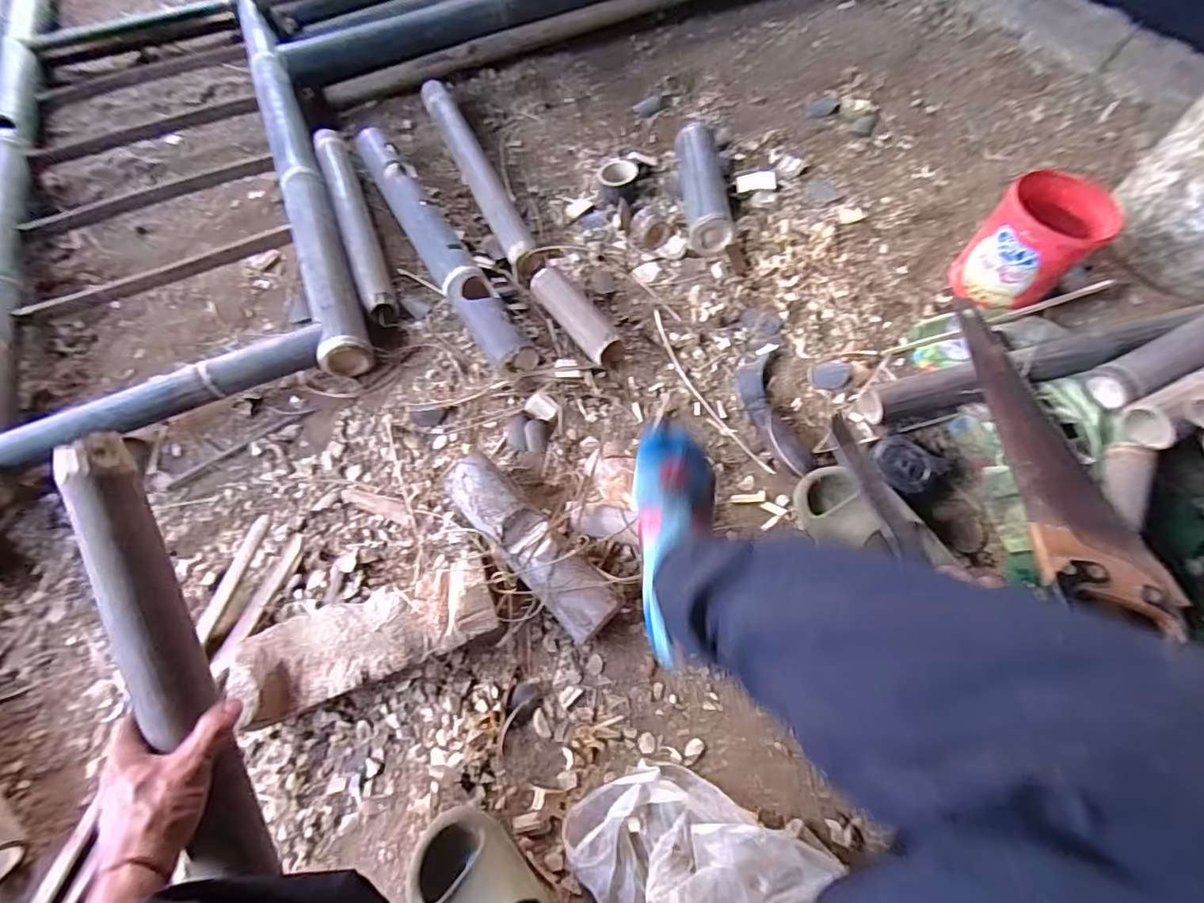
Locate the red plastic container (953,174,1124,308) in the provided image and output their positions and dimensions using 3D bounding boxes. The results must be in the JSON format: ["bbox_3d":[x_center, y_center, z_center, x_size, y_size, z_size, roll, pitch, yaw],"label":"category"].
[{"bbox_3d":[0.630,-0.303,0.801,0.144,0.152,0.138,40,72,20],"label":"red plastic container"}]

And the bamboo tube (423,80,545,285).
[{"bbox_3d":[-0.241,-0.537,1.040,0.053,0.055,0.567,-24,65,-9],"label":"bamboo tube"}]

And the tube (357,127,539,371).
[{"bbox_3d":[-0.293,-0.374,0.944,0.069,0.068,0.642,-30,66,-11],"label":"tube"}]

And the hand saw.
[{"bbox_3d":[0.535,-0.008,0.674,0.114,0.035,0.447,-7,63,0],"label":"hand saw"}]

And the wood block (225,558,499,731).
[{"bbox_3d":[-0.267,0.215,0.640,0.283,0.078,0.101,-22,64,-8],"label":"wood block"}]

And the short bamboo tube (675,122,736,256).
[{"bbox_3d":[0.182,-0.474,0.974,0.076,0.061,0.297,-4,63,1],"label":"short bamboo tube"}]

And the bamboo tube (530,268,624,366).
[{"bbox_3d":[-0.039,-0.212,0.859,0.054,0.066,0.193,-33,66,-12],"label":"bamboo tube"}]

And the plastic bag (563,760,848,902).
[{"bbox_3d":[0.087,0.405,0.538,0.188,0.059,0.209,-40,68,-15],"label":"plastic bag"}]

